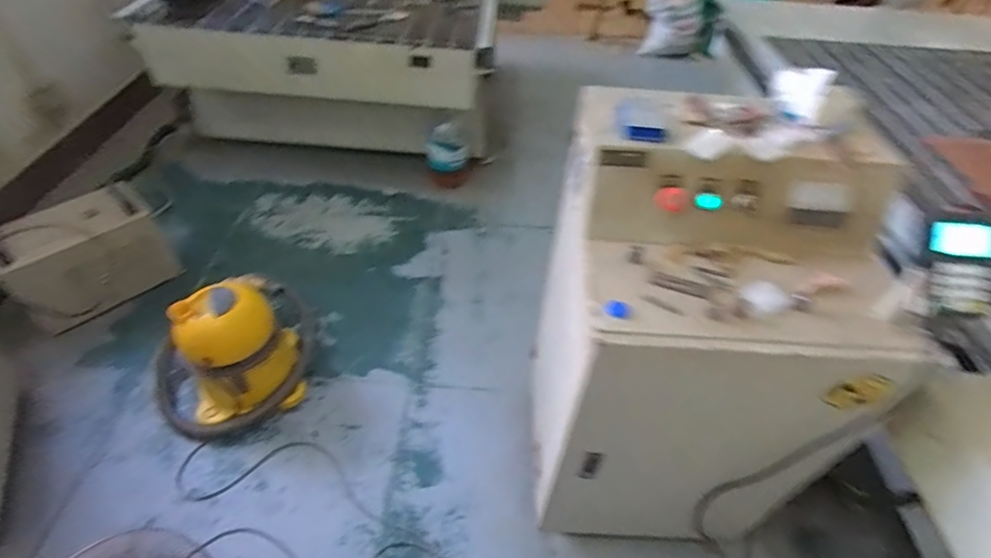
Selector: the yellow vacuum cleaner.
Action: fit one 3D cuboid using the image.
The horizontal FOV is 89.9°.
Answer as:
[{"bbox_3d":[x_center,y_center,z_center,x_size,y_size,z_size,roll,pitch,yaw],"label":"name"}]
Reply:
[{"bbox_3d":[-0.869,0.217,1.610,0.514,0.419,0.415,-24,53,-24],"label":"yellow vacuum cleaner"}]

